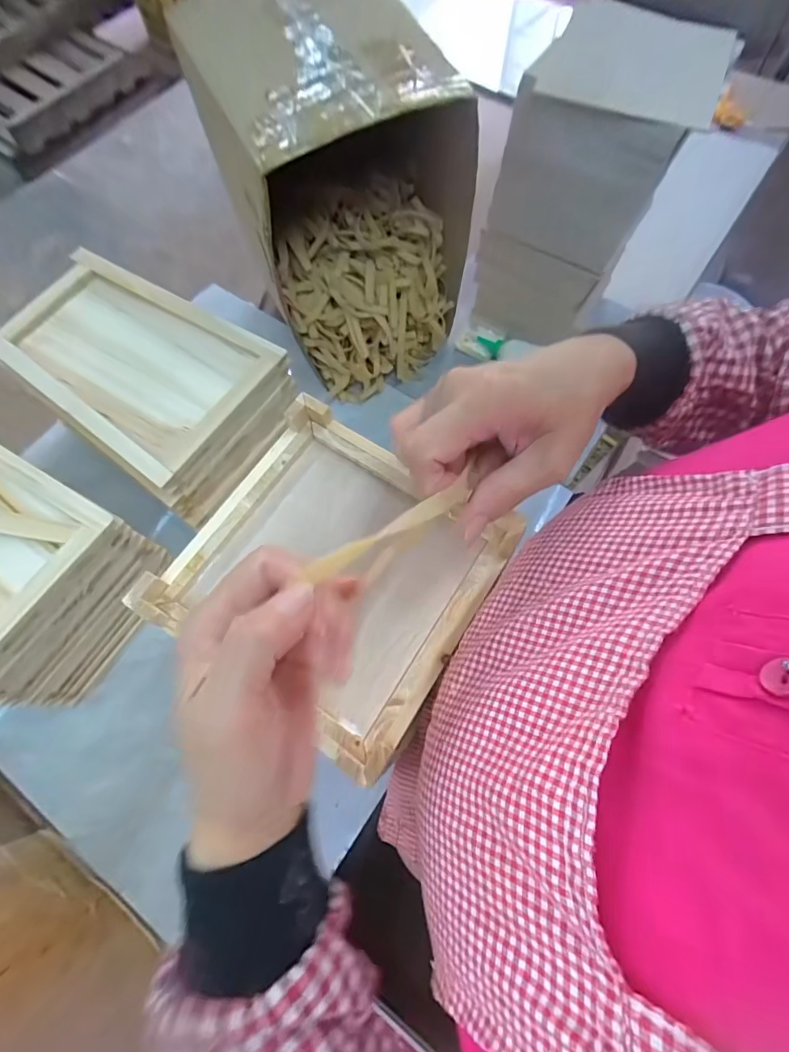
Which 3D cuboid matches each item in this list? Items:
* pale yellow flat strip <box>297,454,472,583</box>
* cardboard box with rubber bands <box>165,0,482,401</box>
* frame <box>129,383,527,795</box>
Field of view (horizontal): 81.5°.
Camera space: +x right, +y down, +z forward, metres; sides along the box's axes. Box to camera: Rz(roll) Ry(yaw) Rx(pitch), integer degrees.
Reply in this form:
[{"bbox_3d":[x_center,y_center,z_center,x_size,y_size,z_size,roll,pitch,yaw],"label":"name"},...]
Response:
[{"bbox_3d":[0.005,-0.003,0.216,0.098,0.010,0.015,-31,72,-26],"label":"pale yellow flat strip"},{"bbox_3d":[-0.066,-0.437,0.654,0.286,0.393,0.278,-29,72,-10],"label":"cardboard box with rubber bands"},{"bbox_3d":[-0.044,0.029,0.331,0.202,0.041,0.194,31,73,11],"label":"frame"}]

